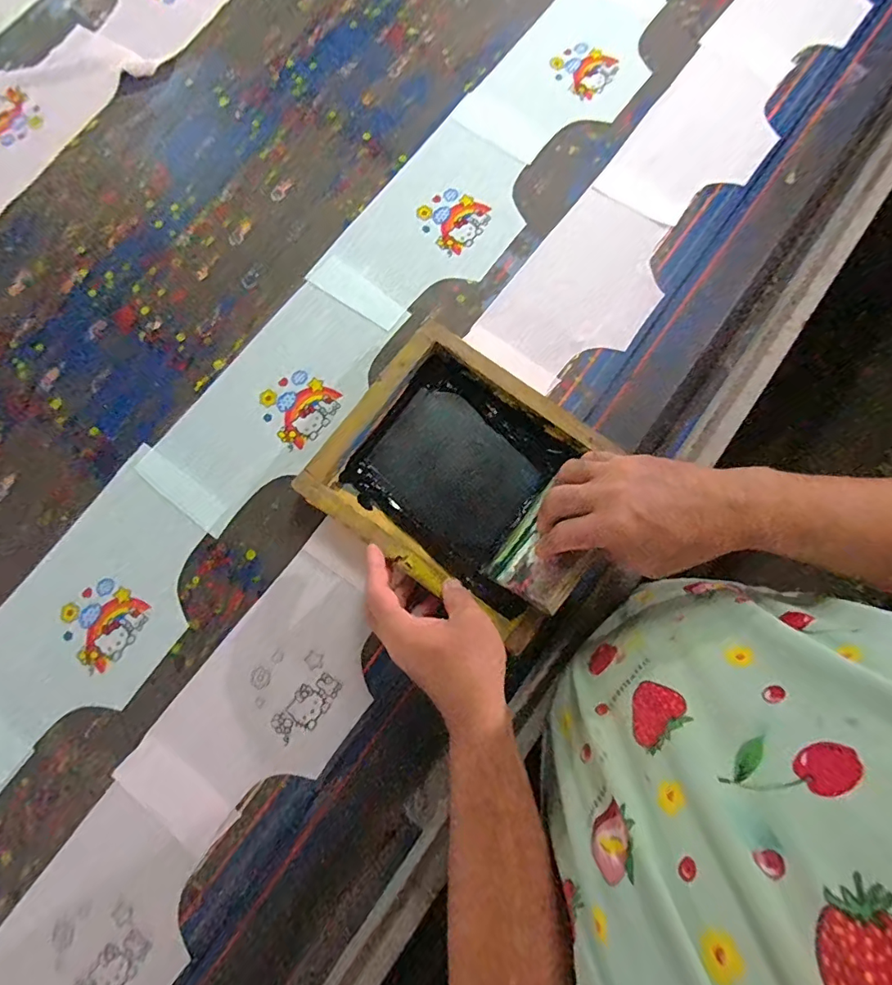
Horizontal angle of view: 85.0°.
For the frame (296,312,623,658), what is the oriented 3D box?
[{"bbox_3d":[0.019,-0.017,0.500,0.252,0.048,0.221,35,81,6],"label":"frame"}]

